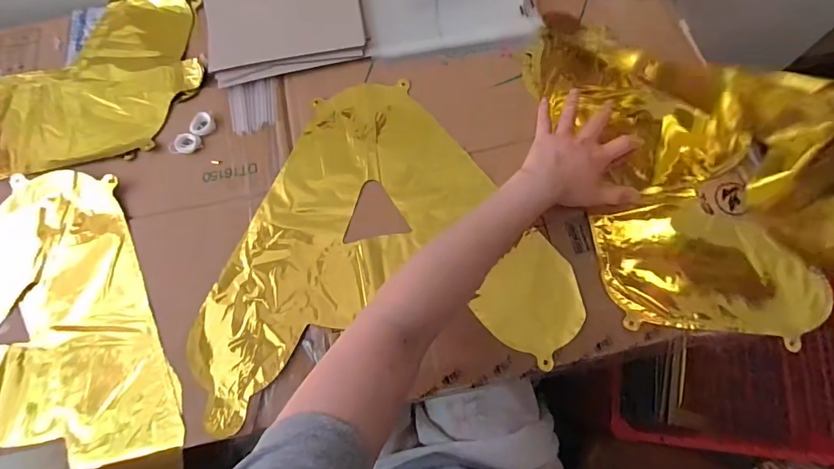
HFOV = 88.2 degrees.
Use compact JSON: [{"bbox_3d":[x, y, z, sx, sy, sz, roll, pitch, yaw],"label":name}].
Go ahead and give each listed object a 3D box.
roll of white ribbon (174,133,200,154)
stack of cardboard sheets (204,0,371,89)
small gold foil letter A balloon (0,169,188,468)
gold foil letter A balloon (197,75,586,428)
[{"bbox_3d":[-0.272,-0.107,0.509,0.027,0.008,0.026,-1,73,3],"label":"roll of white ribbon"},{"bbox_3d":[-0.170,-0.285,0.552,0.196,0.022,0.183,-12,73,-1],"label":"stack of cardboard sheets"},{"bbox_3d":[-0.420,0.103,0.464,0.377,0.038,0.346,-2,78,4],"label":"small gold foil letter A balloon"},{"bbox_3d":[-0.051,-0.010,0.466,0.381,0.022,0.335,-11,73,0],"label":"gold foil letter A balloon"}]

